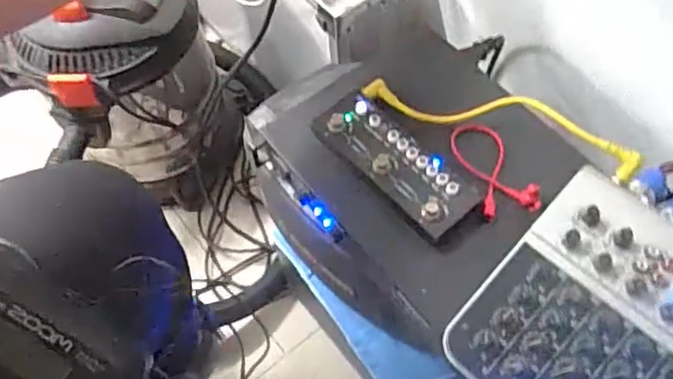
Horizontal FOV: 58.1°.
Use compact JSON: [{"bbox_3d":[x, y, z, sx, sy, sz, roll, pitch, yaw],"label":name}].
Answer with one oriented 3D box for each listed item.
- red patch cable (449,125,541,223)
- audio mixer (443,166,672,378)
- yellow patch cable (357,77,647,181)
[{"bbox_3d":[0.139,-0.019,0.543,0.050,0.020,0.101,-17,63,-7],"label":"red patch cable"},{"bbox_3d":[0.198,0.096,0.433,0.192,0.044,0.167,-41,68,-18],"label":"audio mixer"},{"bbox_3d":[0.139,-0.065,0.535,0.248,0.037,0.053,17,63,31],"label":"yellow patch cable"}]

